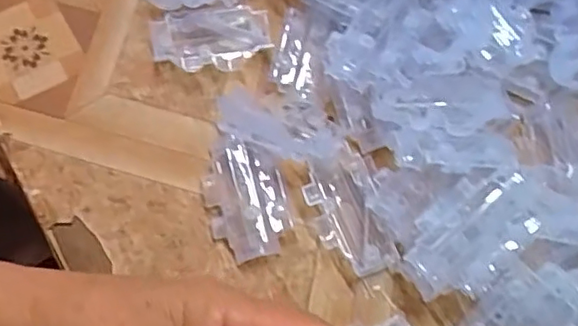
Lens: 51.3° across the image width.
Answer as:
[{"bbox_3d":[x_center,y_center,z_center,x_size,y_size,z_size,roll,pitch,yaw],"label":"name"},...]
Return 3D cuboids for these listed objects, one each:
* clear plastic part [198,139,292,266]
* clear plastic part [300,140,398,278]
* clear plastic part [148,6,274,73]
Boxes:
[{"bbox_3d":[-0.023,0.018,0.318,0.042,0.018,0.063,-13,69,-5],"label":"clear plastic part"},{"bbox_3d":[0.031,0.027,0.318,0.036,0.017,0.064,-20,70,-8],"label":"clear plastic part"},{"bbox_3d":[-0.046,-0.073,0.358,0.069,0.011,0.037,-10,69,-4],"label":"clear plastic part"}]

